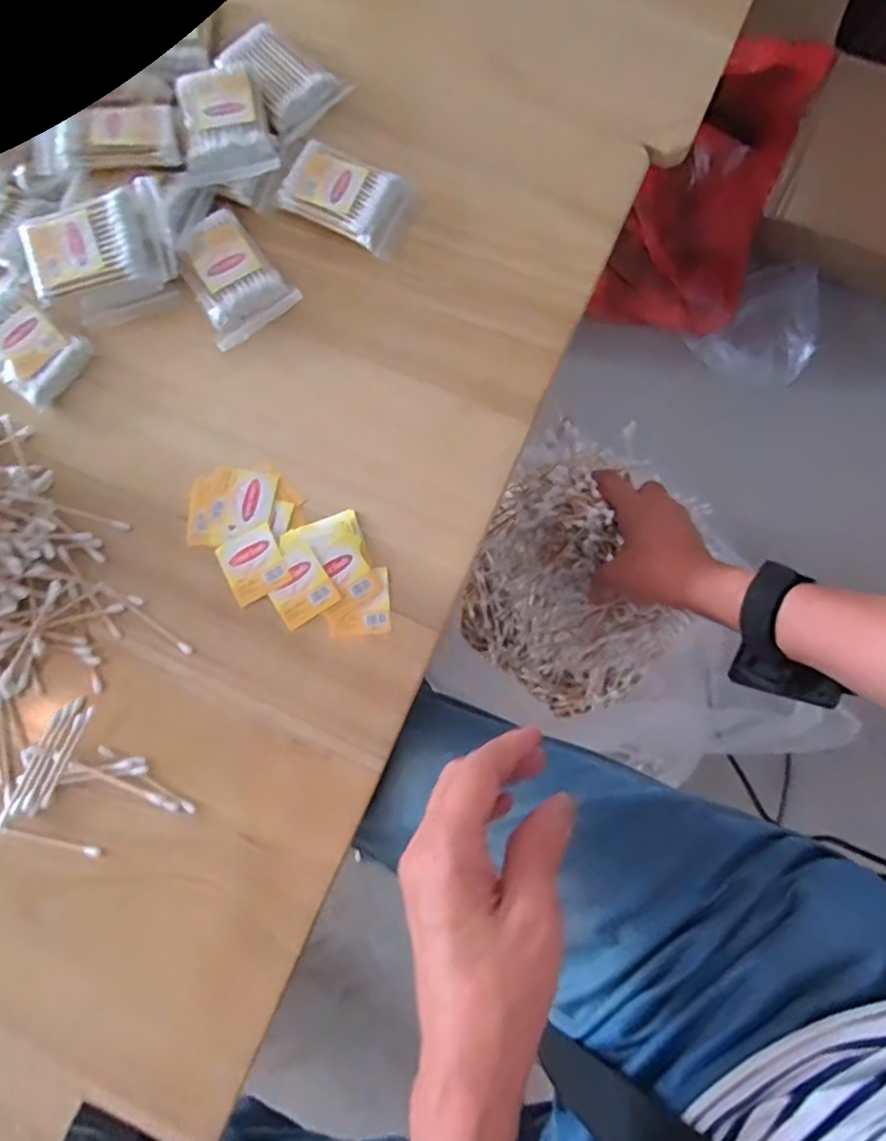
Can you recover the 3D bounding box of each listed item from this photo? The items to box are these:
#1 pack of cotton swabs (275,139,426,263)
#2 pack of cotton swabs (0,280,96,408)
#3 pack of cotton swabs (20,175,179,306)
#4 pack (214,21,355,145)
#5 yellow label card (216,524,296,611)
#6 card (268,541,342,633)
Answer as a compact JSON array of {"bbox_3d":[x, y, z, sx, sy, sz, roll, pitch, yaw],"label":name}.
[{"bbox_3d":[-0.066,-0.266,0.460,0.092,0.015,0.058,28,81,6],"label":"pack of cotton swabs"},{"bbox_3d":[-0.289,-0.155,0.446,0.083,0.020,0.058,38,82,8],"label":"pack of cotton swabs"},{"bbox_3d":[-0.230,-0.218,0.429,0.094,0.014,0.059,-12,99,-2],"label":"pack of cotton swabs"},{"bbox_3d":[-0.124,-0.366,0.482,0.059,0.017,0.094,-44,81,-7],"label":"pack"},{"bbox_3d":[-0.122,-0.004,0.420,0.039,0.004,0.043,-29,81,1],"label":"yellow label card"},{"bbox_3d":[-0.092,0.010,0.416,0.040,0.004,0.043,-34,89,0],"label":"card"}]

